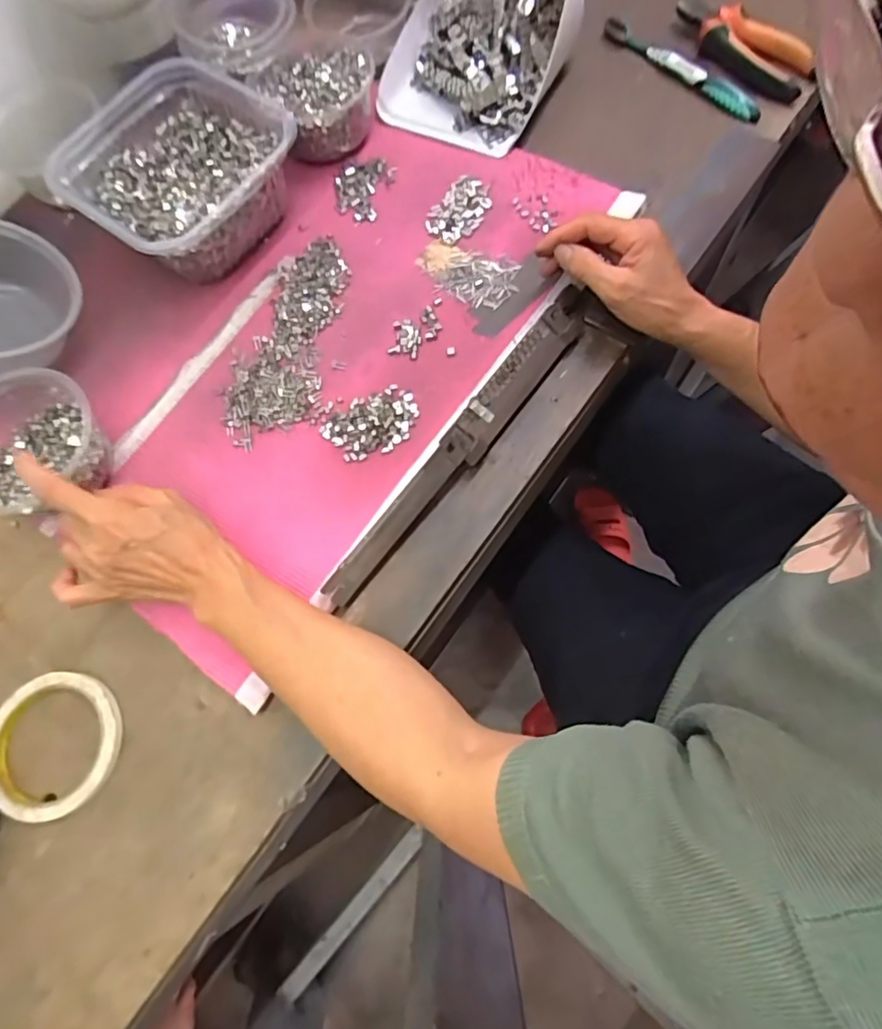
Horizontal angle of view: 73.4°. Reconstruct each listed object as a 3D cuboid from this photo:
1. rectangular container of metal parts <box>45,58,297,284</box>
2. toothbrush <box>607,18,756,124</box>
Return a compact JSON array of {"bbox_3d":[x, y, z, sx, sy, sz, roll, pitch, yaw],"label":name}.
[{"bbox_3d":[-0.227,-0.298,0.520,0.177,0.062,0.174,37,78,17],"label":"rectangular container of metal parts"},{"bbox_3d":[0.229,-0.430,0.567,0.020,0.019,0.183,-41,72,-8],"label":"toothbrush"}]

